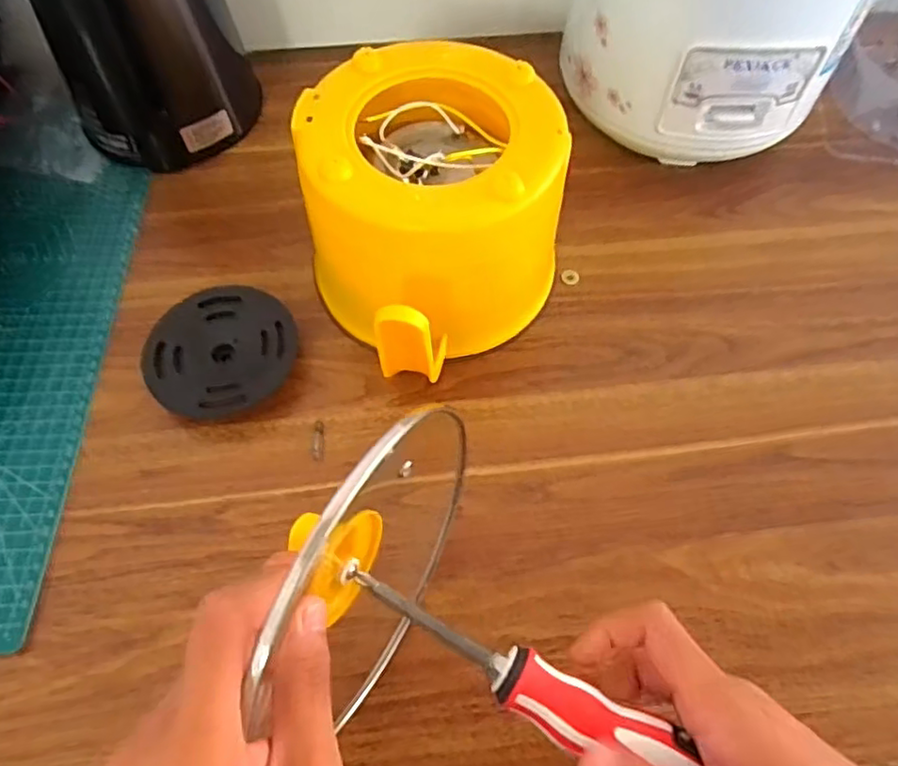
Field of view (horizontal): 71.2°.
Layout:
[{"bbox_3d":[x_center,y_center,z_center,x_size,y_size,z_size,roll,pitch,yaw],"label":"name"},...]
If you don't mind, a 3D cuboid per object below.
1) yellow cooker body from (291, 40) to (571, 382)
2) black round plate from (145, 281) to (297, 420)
[{"bbox_3d":[-0.008,-0.111,0.398,0.155,0.125,0.154,-10,62,-6],"label":"yellow cooker body"},{"bbox_3d":[-0.147,-0.019,0.407,0.092,0.019,0.092,0,61,-1],"label":"black round plate"}]

